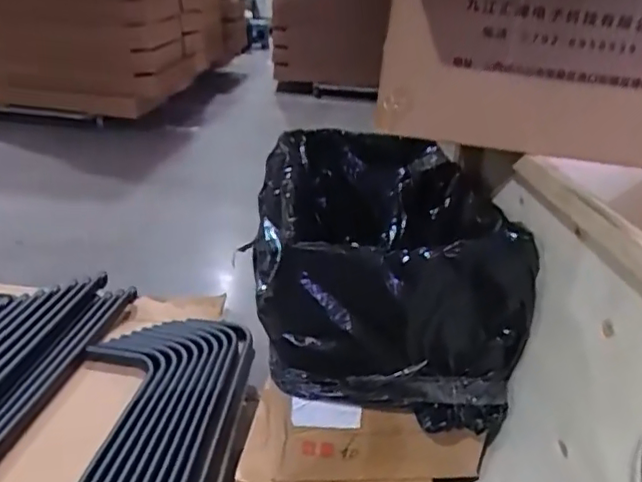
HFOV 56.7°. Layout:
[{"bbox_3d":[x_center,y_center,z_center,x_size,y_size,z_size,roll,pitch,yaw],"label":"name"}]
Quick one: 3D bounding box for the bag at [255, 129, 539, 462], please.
[{"bbox_3d":[0.073,0.022,1.054,0.366,0.287,0.579,0,25,-10],"label":"bag"}]

